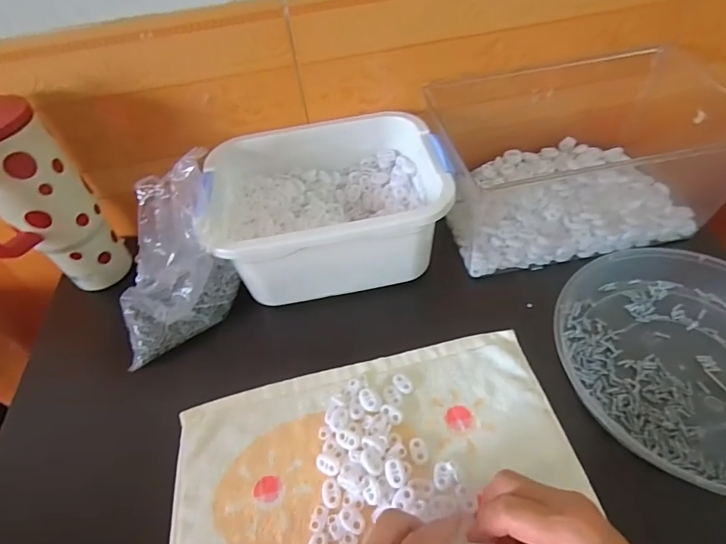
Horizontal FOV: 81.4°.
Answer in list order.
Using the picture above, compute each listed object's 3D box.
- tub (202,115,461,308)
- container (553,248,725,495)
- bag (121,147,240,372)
[{"bbox_3d":[-0.040,-0.075,0.483,0.246,0.109,0.195,-8,49,-2],"label":"tub"},{"bbox_3d":[0.298,0.077,0.381,0.217,0.040,0.233,-20,50,-13],"label":"container"},{"bbox_3d":[-0.204,-0.014,0.438,0.131,0.147,0.112,-20,50,-13],"label":"bag"}]

